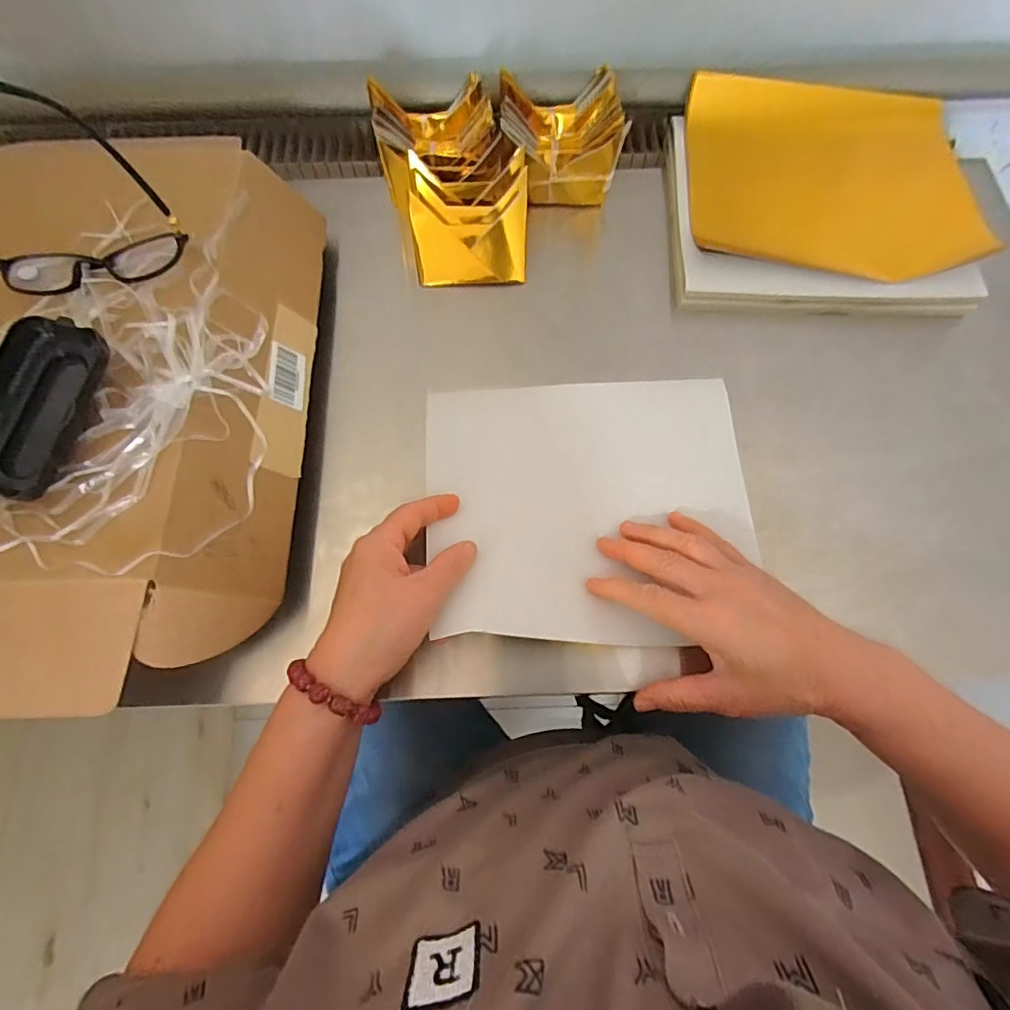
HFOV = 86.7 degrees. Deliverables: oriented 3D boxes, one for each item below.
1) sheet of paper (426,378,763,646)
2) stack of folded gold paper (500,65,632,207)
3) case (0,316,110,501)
[{"bbox_3d":[0.065,-0.004,0.398,0.240,0.032,0.203,-2,70,0],"label":"sheet of paper"},{"bbox_3d":[0.050,-0.339,0.491,0.105,0.068,0.094,-7,70,-2],"label":"stack of folded gold paper"},{"bbox_3d":[-0.283,-0.057,0.322,0.048,0.036,0.107,9,70,4],"label":"case"}]

